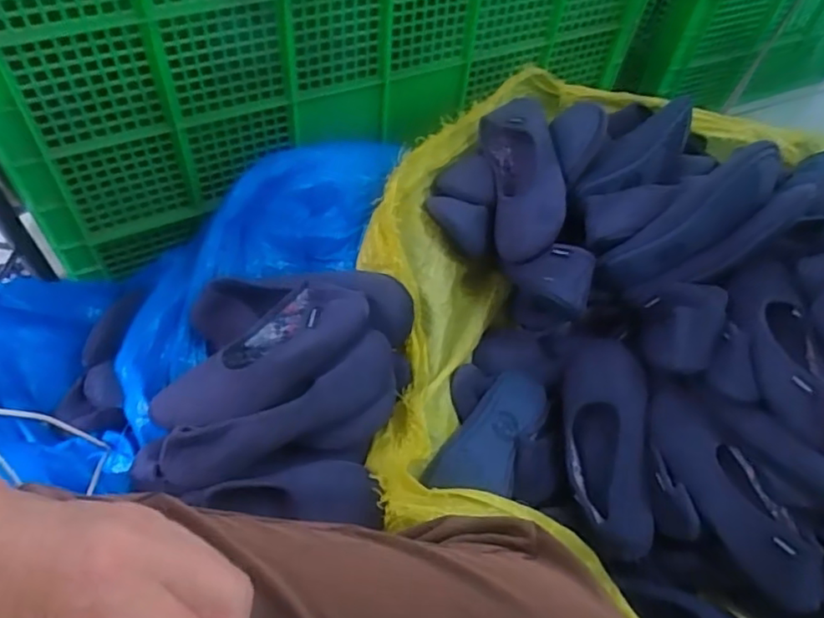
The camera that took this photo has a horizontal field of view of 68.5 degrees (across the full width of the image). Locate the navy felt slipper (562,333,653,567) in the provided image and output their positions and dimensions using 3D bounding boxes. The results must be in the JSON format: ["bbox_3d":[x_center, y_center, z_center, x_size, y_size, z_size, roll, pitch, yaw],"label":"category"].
[{"bbox_3d":[0.237,0.158,0.731,0.094,0.048,0.264,2,66,-3],"label":"navy felt slipper"}]

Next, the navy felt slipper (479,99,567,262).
[{"bbox_3d":[0.148,-0.183,0.815,0.080,0.084,0.241,-2,70,-7],"label":"navy felt slipper"}]

